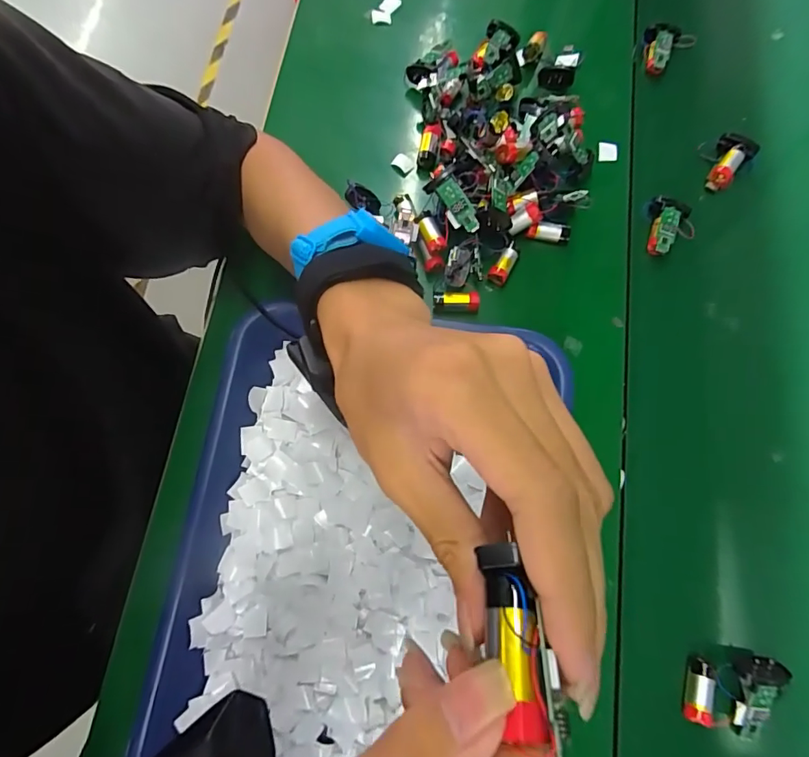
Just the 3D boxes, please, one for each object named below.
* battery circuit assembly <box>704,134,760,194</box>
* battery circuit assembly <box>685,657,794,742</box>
[{"bbox_3d":[0.287,-0.194,0.427,0.031,0.018,0.049,41,80,12],"label":"battery circuit assembly"},{"bbox_3d":[0.214,0.203,0.308,0.051,0.020,0.054,22,76,8],"label":"battery circuit assembly"}]

